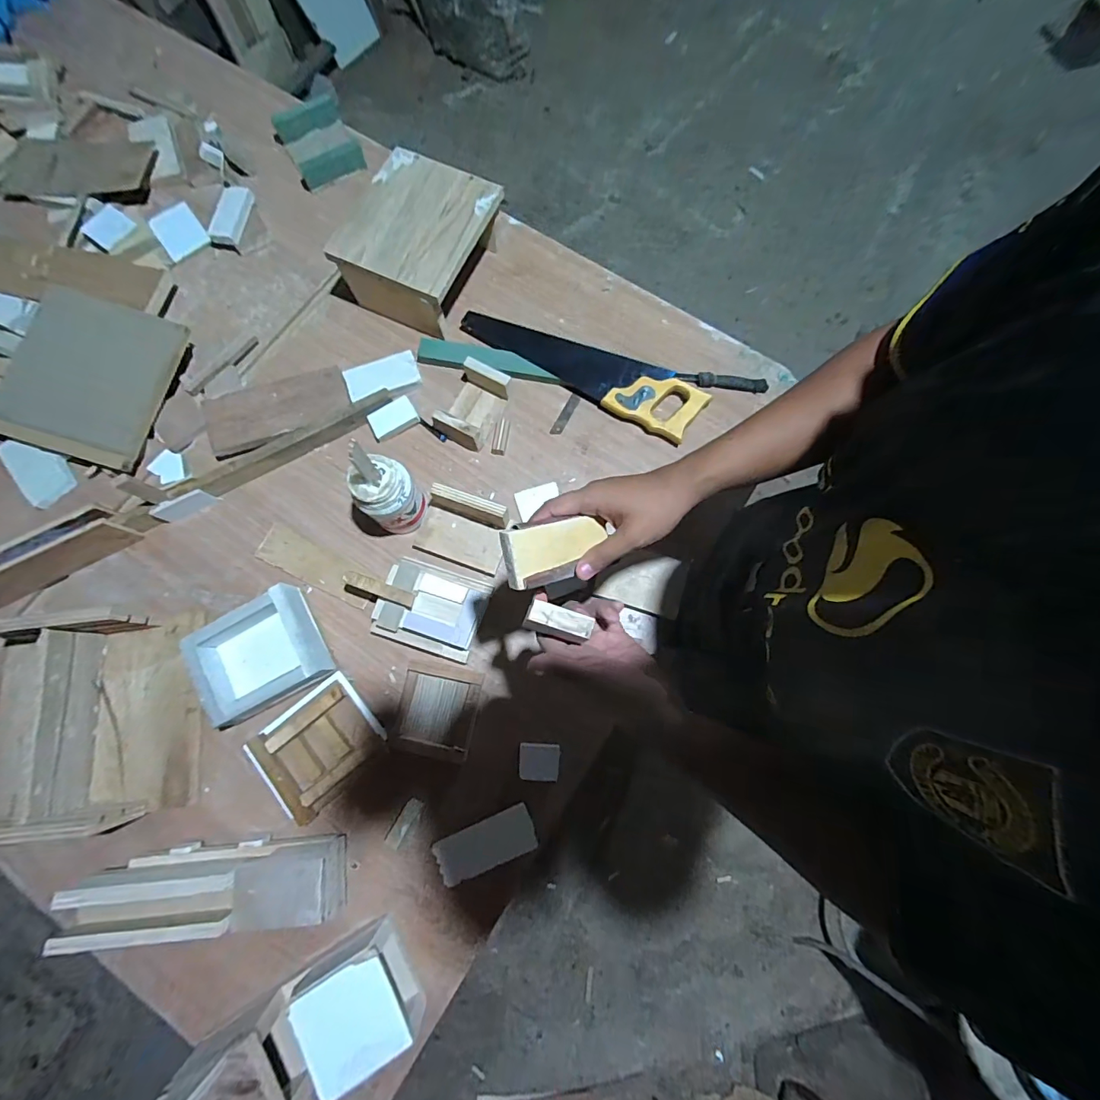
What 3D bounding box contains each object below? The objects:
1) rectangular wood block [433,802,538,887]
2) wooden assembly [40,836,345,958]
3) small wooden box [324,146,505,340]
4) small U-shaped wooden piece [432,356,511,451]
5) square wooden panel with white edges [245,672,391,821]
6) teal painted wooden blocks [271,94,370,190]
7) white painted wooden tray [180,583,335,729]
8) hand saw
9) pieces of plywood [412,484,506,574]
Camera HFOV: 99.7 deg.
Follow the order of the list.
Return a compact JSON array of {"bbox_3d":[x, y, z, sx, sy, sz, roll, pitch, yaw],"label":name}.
[{"bbox_3d":[-0.081,0.370,0.584,0.121,0.010,0.053,-17,48,-12],"label":"rectangular wood block"},{"bbox_3d":[-0.397,0.402,0.556,0.300,0.082,0.079,-4,78,-2],"label":"wooden assembly"},{"bbox_3d":[-0.204,-0.489,0.750,0.189,0.105,0.222,23,78,4],"label":"small wooden box"},{"bbox_3d":[-0.120,-0.228,0.727,0.081,0.042,0.124,24,78,4],"label":"small U-shaped wooden piece"},{"bbox_3d":[-0.300,0.251,0.609,0.138,0.052,0.122,-43,82,-9],"label":"square wooden panel with white edges"},{"bbox_3d":[-0.422,-0.750,0.851,0.117,0.034,0.148,-26,80,-7],"label":"teal painted wooden blocks"},{"bbox_3d":[-0.390,0.142,0.631,0.157,0.054,0.137,-30,80,-7],"label":"white painted wooden tray"},{"bbox_3d":[0.055,-0.307,0.751,0.400,0.033,0.100,31,79,5],"label":"hand saw"},{"bbox_3d":[-0.126,-0.030,0.668,0.125,0.072,0.085,20,78,3],"label":"pieces of plywood"}]

